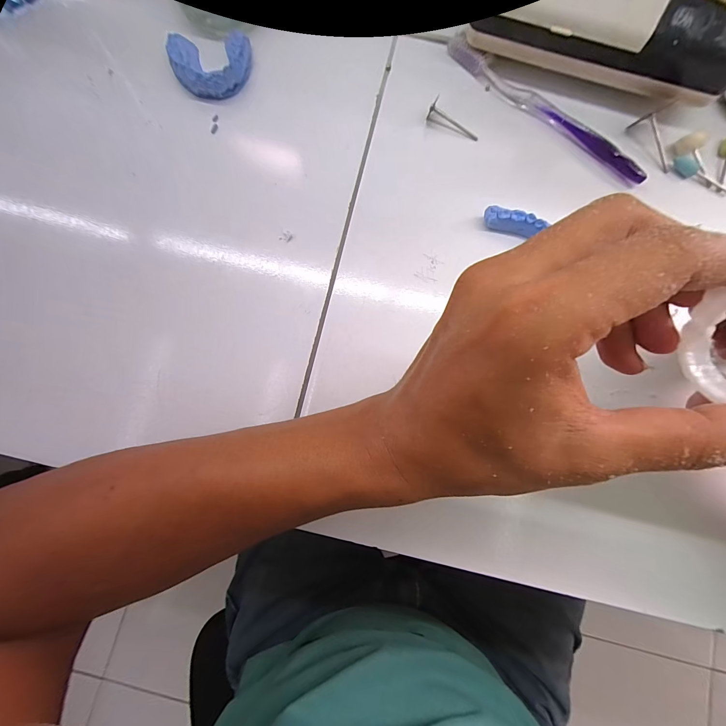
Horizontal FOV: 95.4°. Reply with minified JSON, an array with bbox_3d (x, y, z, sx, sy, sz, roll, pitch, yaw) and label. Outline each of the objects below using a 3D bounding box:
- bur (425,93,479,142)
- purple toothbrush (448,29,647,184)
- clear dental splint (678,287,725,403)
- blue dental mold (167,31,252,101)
[{"bbox_3d":[0.073,-0.193,0.261,0.043,0.012,0.013,24,81,2],"label":"bur"},{"bbox_3d":[0.143,-0.203,0.263,0.187,0.012,0.017,41,82,5],"label":"purple toothbrush"},{"bbox_3d":[0.133,-0.002,0.115,0.008,0.036,0.047,-5,81,-2],"label":"clear dental splint"},{"bbox_3d":[-0.121,-0.236,0.259,0.060,0.017,0.051,3,81,-1],"label":"blue dental mold"}]

